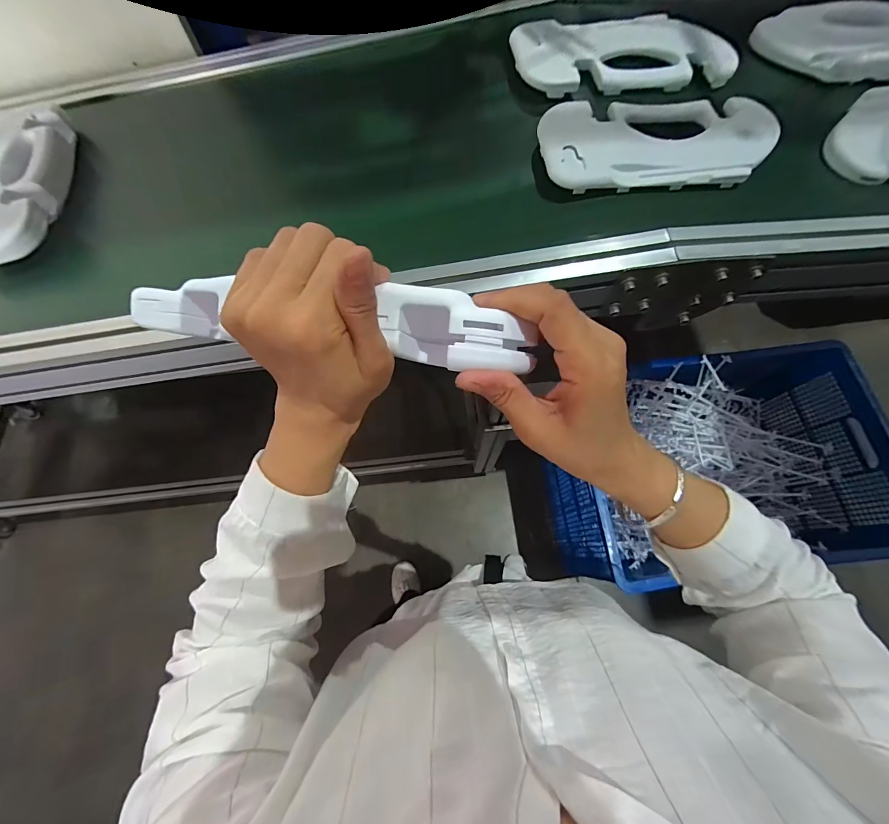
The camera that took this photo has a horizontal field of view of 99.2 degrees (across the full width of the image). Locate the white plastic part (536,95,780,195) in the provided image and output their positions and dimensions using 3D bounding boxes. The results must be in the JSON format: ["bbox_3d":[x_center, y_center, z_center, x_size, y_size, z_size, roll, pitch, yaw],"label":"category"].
[{"bbox_3d":[0.238,-0.294,0.407,0.265,0.023,0.114,-8,69,-2],"label":"white plastic part"}]

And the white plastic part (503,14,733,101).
[{"bbox_3d":[0.220,-0.444,0.463,0.264,0.022,0.133,-1,69,1],"label":"white plastic part"}]

